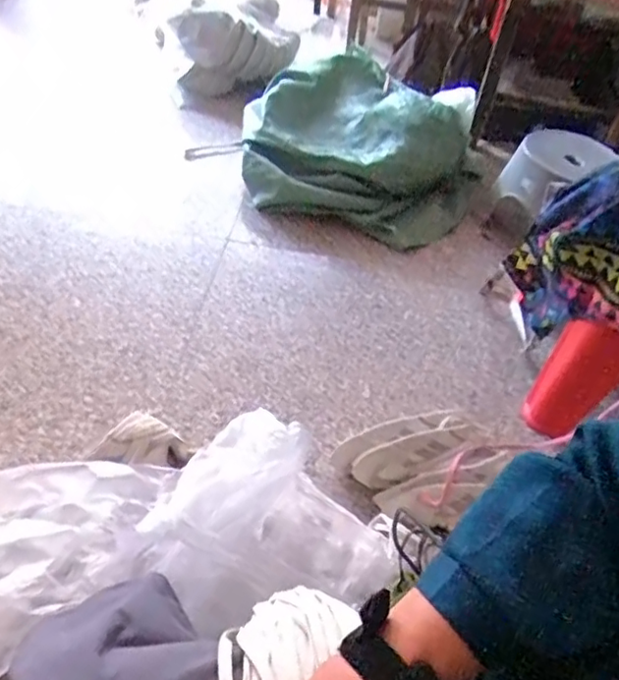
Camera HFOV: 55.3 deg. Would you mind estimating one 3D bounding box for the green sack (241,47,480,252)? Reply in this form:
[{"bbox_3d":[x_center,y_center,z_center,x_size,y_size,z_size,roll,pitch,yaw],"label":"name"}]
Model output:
[{"bbox_3d":[0.141,-0.542,1.639,0.627,0.251,0.576,11,46,2],"label":"green sack"}]

